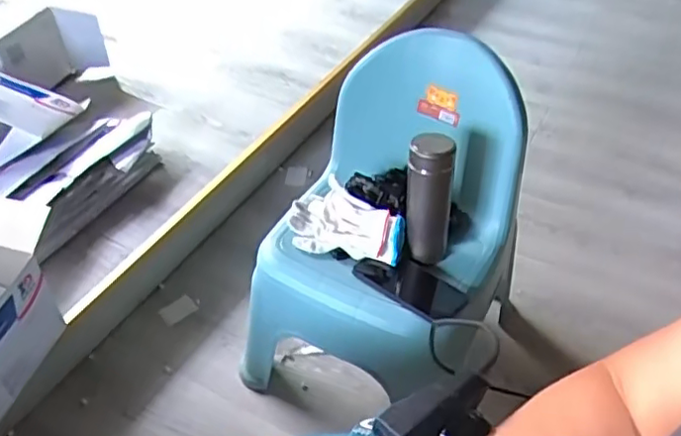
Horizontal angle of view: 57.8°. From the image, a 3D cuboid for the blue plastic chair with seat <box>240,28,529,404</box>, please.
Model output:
[{"bbox_3d":[0.069,0.048,0.990,0.347,0.557,0.366,23,48,22],"label":"blue plastic chair with seat"}]

